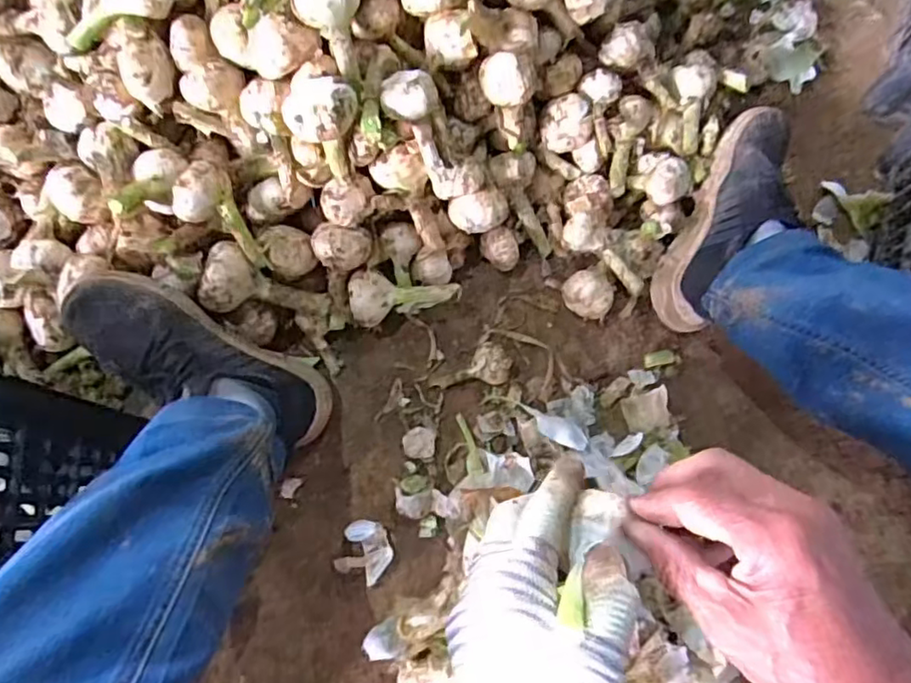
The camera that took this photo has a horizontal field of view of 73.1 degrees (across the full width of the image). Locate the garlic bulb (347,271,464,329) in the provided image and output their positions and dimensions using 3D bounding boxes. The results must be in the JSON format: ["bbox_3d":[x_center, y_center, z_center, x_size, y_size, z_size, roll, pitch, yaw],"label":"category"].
[{"bbox_3d":[-0.055,-0.054,0.643,0.111,0.041,0.045,-15,73,-4],"label":"garlic bulb"}]

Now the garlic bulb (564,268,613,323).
[{"bbox_3d":[0.143,-0.050,0.662,0.052,0.047,0.045,34,76,10],"label":"garlic bulb"}]

